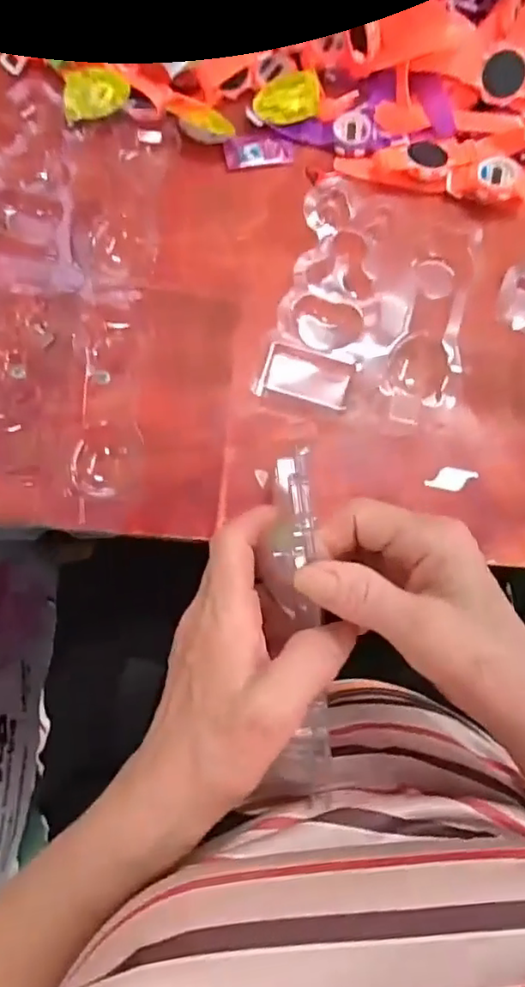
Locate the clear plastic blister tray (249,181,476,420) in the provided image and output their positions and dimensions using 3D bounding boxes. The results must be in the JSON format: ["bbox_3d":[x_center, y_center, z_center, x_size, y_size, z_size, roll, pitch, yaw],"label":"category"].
[{"bbox_3d":[0.081,-0.134,0.423,0.128,0.016,0.171,13,75,2],"label":"clear plastic blister tray"}]

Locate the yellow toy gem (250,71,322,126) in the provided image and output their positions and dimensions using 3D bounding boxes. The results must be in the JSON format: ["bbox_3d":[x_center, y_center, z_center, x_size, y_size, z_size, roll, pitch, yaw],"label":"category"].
[{"bbox_3d":[0.019,-0.309,0.465,0.049,0.015,0.037,-5,75,-3],"label":"yellow toy gem"}]

